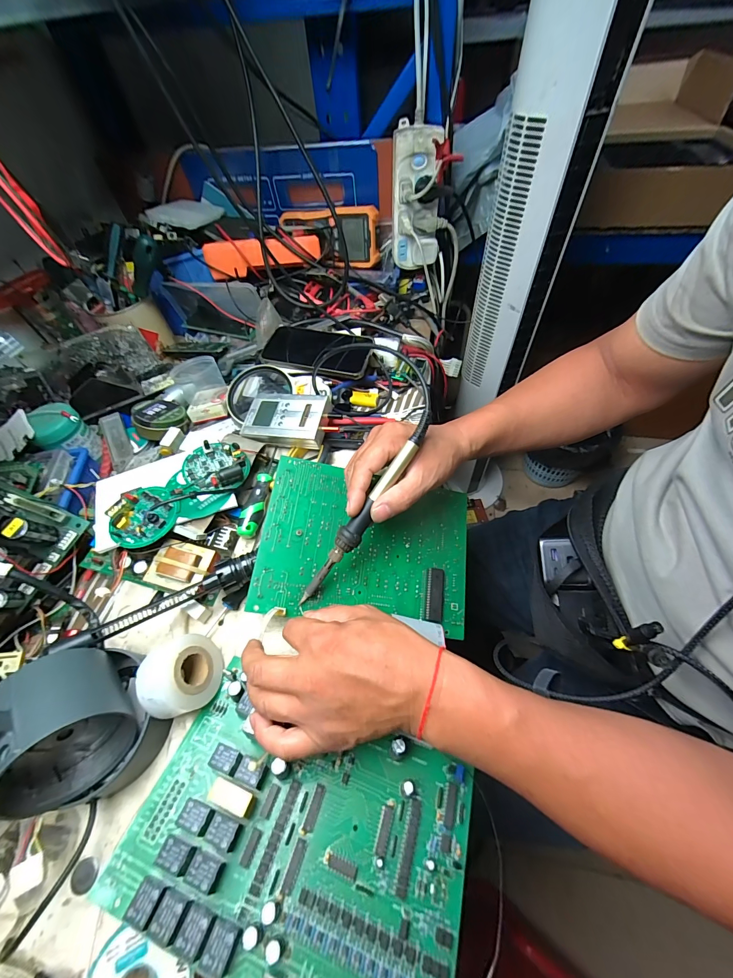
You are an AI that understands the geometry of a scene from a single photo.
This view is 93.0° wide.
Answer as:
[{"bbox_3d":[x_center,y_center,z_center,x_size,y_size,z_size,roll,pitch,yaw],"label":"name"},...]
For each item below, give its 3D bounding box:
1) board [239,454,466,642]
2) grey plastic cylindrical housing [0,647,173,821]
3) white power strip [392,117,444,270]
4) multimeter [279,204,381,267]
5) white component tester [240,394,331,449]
[{"bbox_3d":[0.004,0.057,0.362,0.216,0.009,0.152,11,70,-9],"label":"board"},{"bbox_3d":[-0.224,0.177,0.265,0.095,0.111,0.089,38,66,25],"label":"grey plastic cylindrical housing"},{"bbox_3d":[0.081,-0.462,0.568,0.077,0.177,0.050,3,56,6],"label":"white power strip"},{"bbox_3d":[-0.065,-0.445,0.616,0.173,0.075,0.058,3,56,6],"label":"multimeter"},{"bbox_3d":[-0.104,-0.093,0.445,0.106,0.022,0.065,9,57,10],"label":"white component tester"}]

